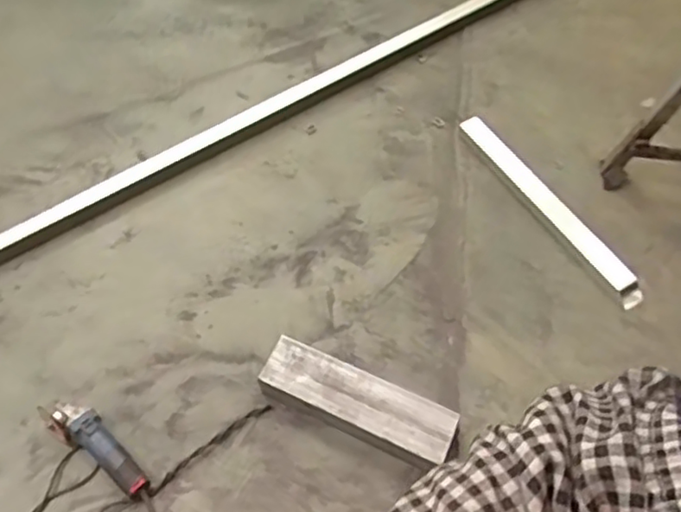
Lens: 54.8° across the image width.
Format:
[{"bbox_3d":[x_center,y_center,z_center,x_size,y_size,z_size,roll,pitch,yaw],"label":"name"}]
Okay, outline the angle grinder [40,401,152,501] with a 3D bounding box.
[{"bbox_3d":[-0.518,0.399,1.395,0.294,0.075,0.087,31,61,22],"label":"angle grinder"}]

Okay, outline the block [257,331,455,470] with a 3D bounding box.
[{"bbox_3d":[0.036,0.319,1.417,0.429,0.080,0.131,22,59,17],"label":"block"}]

